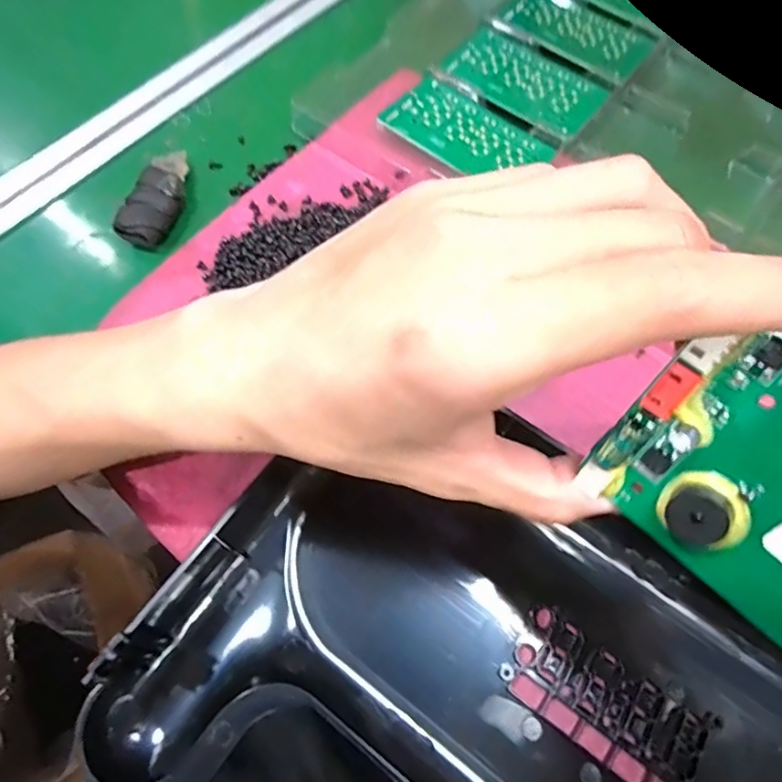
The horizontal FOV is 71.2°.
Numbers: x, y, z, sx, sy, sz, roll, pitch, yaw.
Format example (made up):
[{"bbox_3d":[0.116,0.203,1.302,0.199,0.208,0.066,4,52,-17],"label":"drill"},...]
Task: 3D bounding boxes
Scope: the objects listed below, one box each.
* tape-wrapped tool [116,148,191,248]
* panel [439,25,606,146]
[{"bbox_3d":[-0.144,-0.121,0.343,0.031,0.020,0.073,13,71,7],"label":"tape-wrapped tool"},{"bbox_3d":[0.092,-0.213,0.374,0.104,0.008,0.060,37,75,14],"label":"panel"}]

